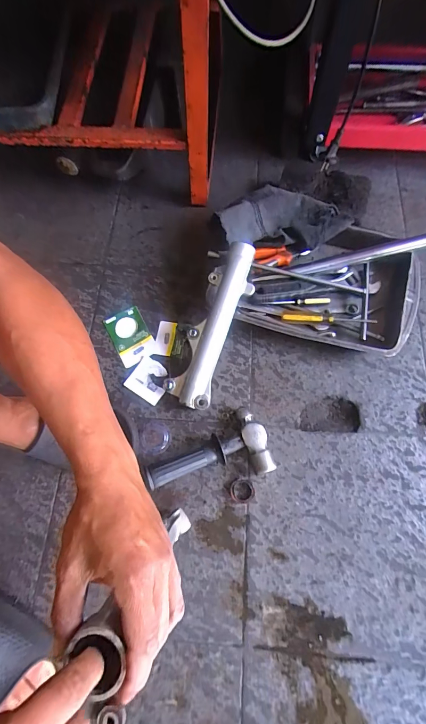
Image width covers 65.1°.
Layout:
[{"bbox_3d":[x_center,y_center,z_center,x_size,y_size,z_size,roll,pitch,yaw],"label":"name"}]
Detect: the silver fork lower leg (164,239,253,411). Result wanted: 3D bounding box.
[{"bbox_3d":[0.002,-0.061,0.564,0.080,0.061,0.276,21,91,9],"label":"silver fork lower leg"}]

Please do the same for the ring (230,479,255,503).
[{"bbox_3d":[0.045,0.198,0.512,0.037,0.008,0.035,-1,70,1],"label":"ring"}]

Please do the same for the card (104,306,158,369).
[{"bbox_3d":[-0.151,-0.048,0.613,0.067,0.007,0.106,-28,72,-8],"label":"card"}]

